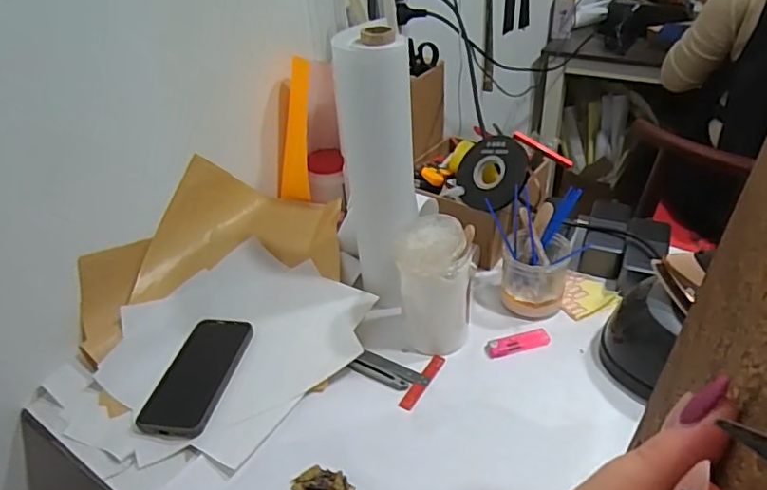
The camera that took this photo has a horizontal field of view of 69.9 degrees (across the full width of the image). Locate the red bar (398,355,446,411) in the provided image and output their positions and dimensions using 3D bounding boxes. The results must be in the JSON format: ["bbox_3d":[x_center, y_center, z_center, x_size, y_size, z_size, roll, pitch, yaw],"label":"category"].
[{"bbox_3d":[0.046,0.157,0.634,0.016,0.004,0.087,17,41,27],"label":"red bar"}]

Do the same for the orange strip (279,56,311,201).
[{"bbox_3d":[-0.132,-0.167,0.830,0.049,0.221,0.016,22,33,28],"label":"orange strip"}]

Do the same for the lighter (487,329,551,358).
[{"bbox_3d":[0.165,0.119,0.670,0.082,0.008,0.030,-13,37,-12],"label":"lighter"}]

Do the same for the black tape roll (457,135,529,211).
[{"bbox_3d":[0.147,-0.099,0.747,0.092,0.101,0.015,31,8,30],"label":"black tape roll"}]

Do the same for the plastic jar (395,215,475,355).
[{"bbox_3d":[0.061,0.051,0.645,0.086,0.161,0.073,1,36,8],"label":"plastic jar"}]

